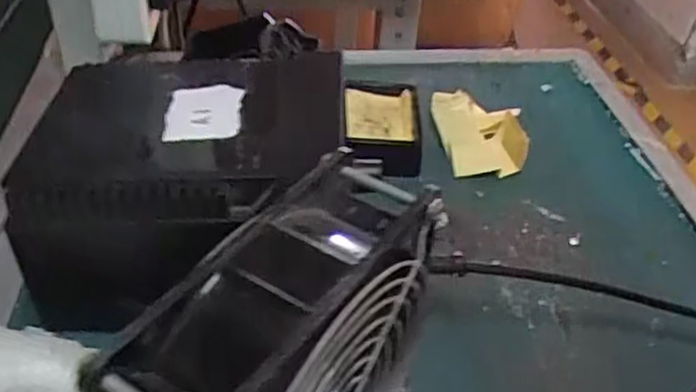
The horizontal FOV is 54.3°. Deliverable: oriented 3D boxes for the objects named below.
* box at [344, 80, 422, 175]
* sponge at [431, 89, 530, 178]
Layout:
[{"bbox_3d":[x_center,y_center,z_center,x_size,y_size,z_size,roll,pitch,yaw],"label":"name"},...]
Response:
[{"bbox_3d":[0.022,-0.045,0.432,0.047,0.024,0.080,1,38,-2],"label":"box"},{"bbox_3d":[0.084,-0.041,0.441,0.055,0.024,0.064,2,38,-1],"label":"sponge"}]

